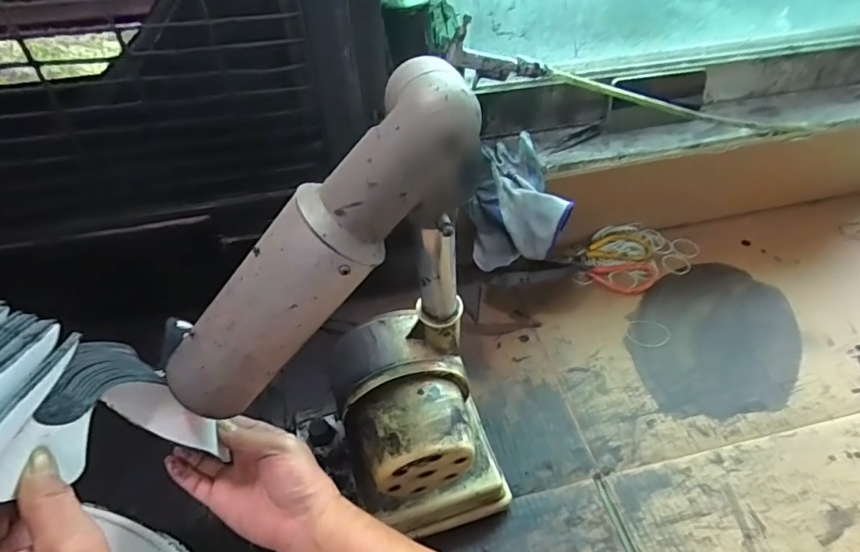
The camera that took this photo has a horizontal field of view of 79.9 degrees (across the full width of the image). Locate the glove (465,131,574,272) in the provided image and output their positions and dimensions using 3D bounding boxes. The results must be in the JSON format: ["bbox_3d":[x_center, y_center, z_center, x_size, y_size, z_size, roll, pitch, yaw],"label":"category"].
[{"bbox_3d":[0.104,-0.094,0.671,0.116,0.108,0.170,-6,47,-3],"label":"glove"}]

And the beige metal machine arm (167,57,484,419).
[{"bbox_3d":[-0.071,-0.010,0.313,0.267,0.059,0.055,-45,46,17],"label":"beige metal machine arm"}]

